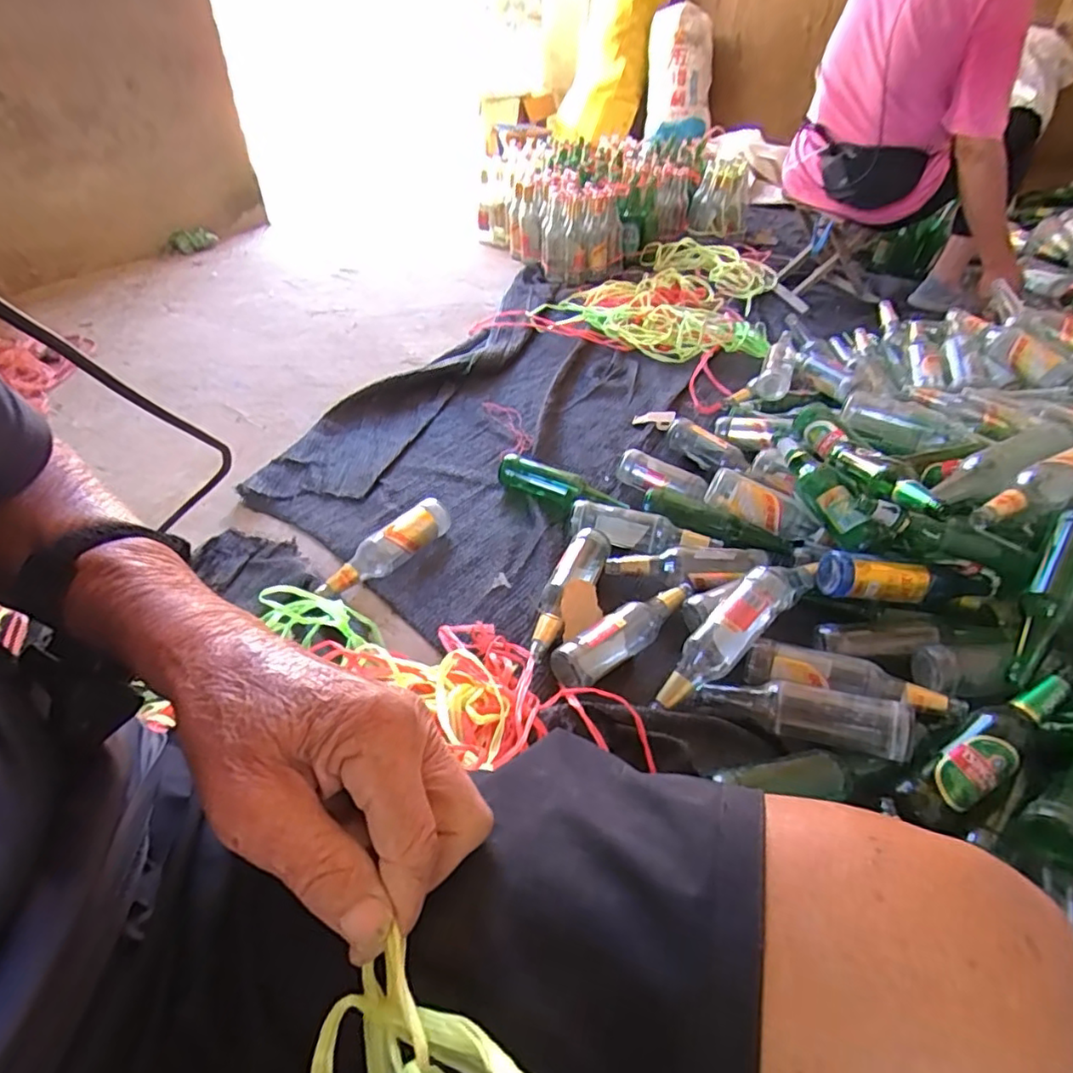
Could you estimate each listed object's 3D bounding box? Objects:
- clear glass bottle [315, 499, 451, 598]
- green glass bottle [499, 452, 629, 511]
[{"bbox_3d":[-0.246,0.019,1.033,0.071,0.064,0.252,30,50,27],"label":"clear glass bottle"},{"bbox_3d":[0.052,-0.094,1.166,0.269,0.064,0.065,26,48,24],"label":"green glass bottle"}]

